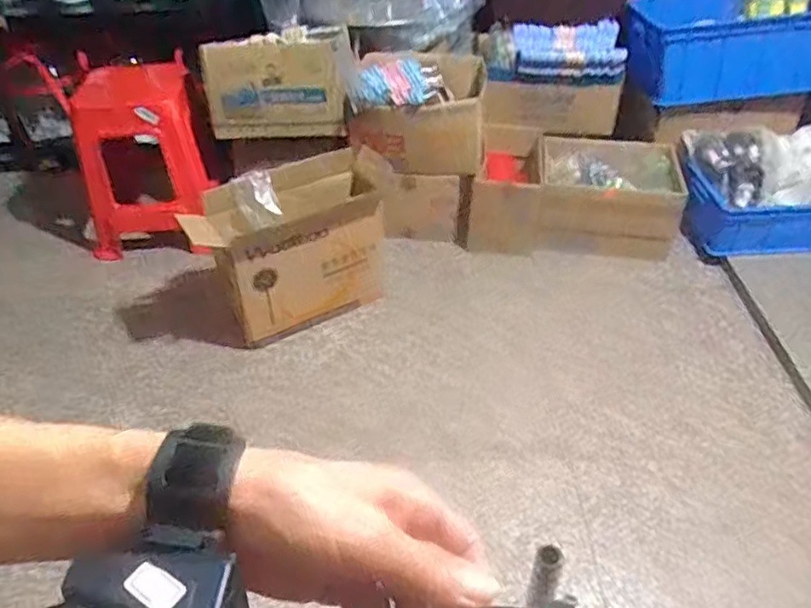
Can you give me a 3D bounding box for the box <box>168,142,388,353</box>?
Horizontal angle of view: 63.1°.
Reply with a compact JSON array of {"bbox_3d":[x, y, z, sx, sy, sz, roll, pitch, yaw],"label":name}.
[{"bbox_3d":[-0.287,-0.149,1.778,0.515,0.415,0.197,-17,44,-17],"label":"box"}]

